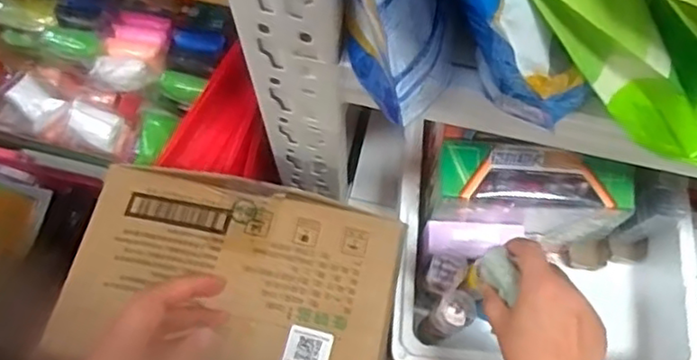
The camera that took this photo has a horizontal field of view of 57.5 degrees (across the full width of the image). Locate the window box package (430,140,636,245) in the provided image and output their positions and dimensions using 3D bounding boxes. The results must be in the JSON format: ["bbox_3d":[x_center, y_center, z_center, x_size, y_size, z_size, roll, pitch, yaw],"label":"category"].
[{"bbox_3d":[0.178,0.017,0.659,0.187,0.142,0.069,6,70,2],"label":"window box package"}]

